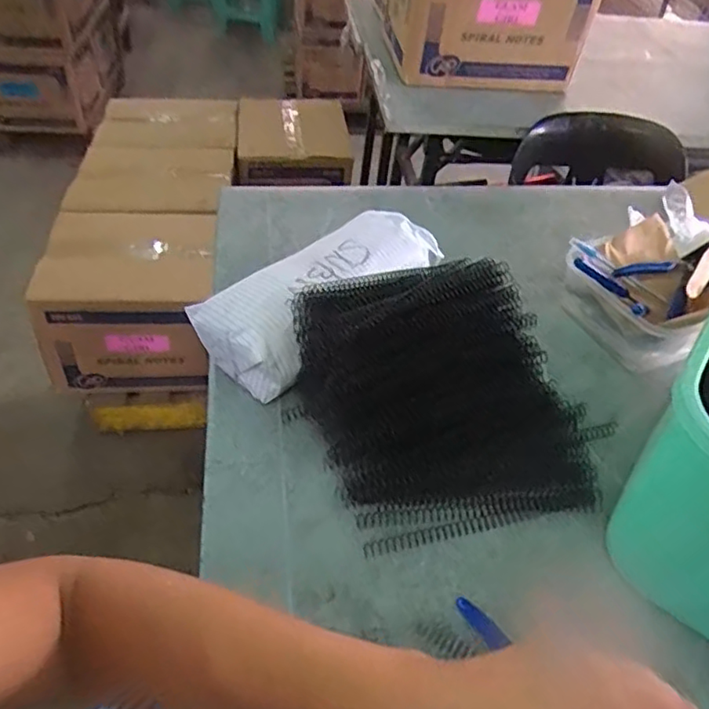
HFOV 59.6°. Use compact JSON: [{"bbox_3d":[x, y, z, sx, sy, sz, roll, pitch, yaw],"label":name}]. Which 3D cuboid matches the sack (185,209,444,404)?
[{"bbox_3d":[-0.025,-0.055,0.635,0.110,0.088,0.265,35,51,26],"label":"sack"}]

